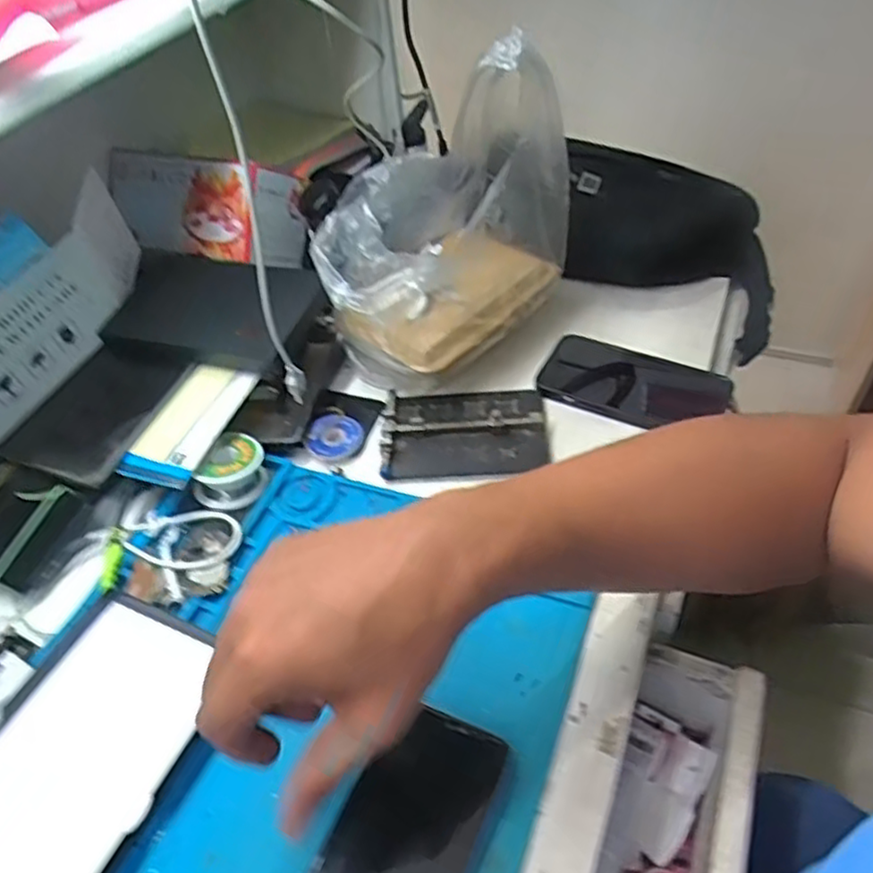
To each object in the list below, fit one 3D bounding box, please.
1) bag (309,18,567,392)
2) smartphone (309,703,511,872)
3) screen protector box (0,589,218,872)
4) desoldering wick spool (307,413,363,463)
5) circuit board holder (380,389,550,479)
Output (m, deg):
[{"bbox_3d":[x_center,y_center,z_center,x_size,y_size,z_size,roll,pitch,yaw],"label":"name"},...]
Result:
[{"bbox_3d":[-0.003,-0.175,0.554,0.137,0.202,0.208,32,58,31],"label":"bag"},{"bbox_3d":[-0.019,0.211,0.351,0.072,0.012,0.145,17,51,21],"label":"smartphone"},{"bbox_3d":[-0.208,0.184,0.386,0.119,0.014,0.192,18,51,22],"label":"screen protector box"},{"bbox_3d":[-0.080,0.000,0.557,0.043,0.009,0.046,-3,46,3],"label":"desoldering wick spool"},{"bbox_3d":[0.022,-0.006,0.552,0.125,0.017,0.094,-3,46,4],"label":"circuit board holder"}]

